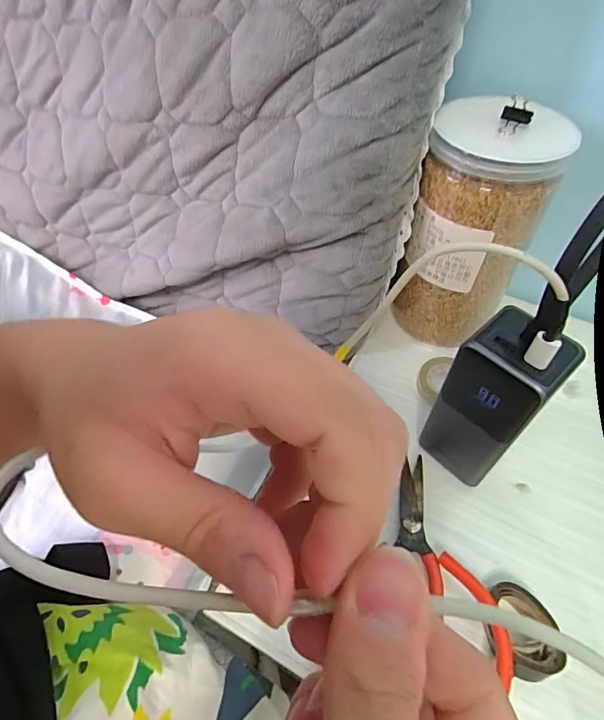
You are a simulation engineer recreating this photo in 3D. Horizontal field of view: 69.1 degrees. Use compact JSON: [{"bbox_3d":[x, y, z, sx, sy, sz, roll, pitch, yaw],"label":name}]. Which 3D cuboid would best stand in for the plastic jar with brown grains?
[{"bbox_3d":[0.134,-0.102,0.362,0.086,0.183,0.080,0,52,0],"label":"plastic jar with brown grains"}]

